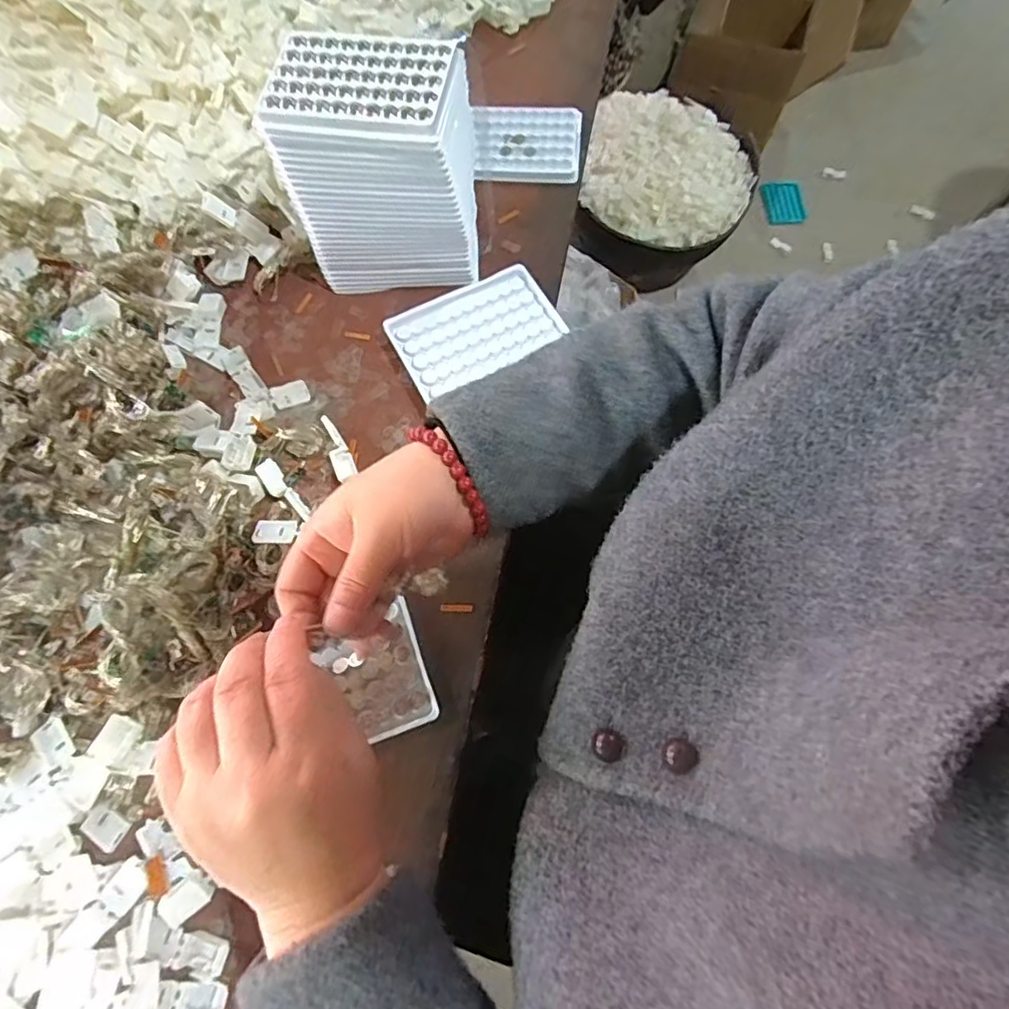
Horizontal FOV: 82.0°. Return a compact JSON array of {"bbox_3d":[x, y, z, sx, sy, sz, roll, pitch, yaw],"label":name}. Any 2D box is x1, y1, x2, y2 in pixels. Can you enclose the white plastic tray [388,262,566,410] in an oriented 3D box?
[{"bbox_3d":[-0.023,-0.140,0.476,0.129,0.019,0.080,-27,72,-11],"label":"white plastic tray"}]

